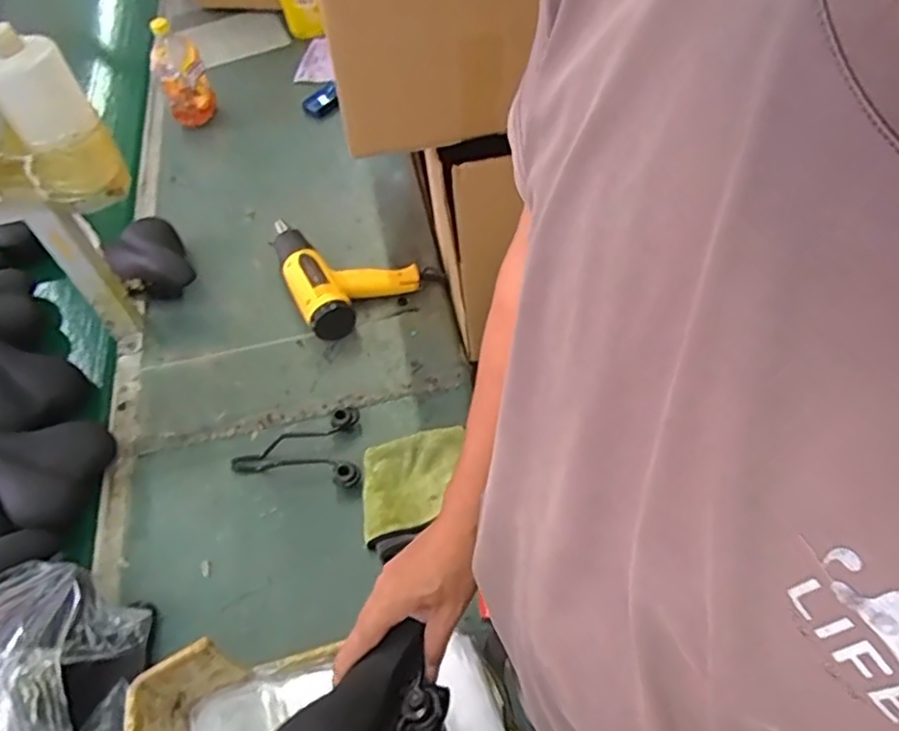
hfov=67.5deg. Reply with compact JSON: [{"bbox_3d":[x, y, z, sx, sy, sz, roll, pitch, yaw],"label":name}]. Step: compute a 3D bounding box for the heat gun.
[{"bbox_3d":[-0.203,-0.173,1.124,0.200,0.069,0.257,-36,59,-19],"label":"heat gun"}]

